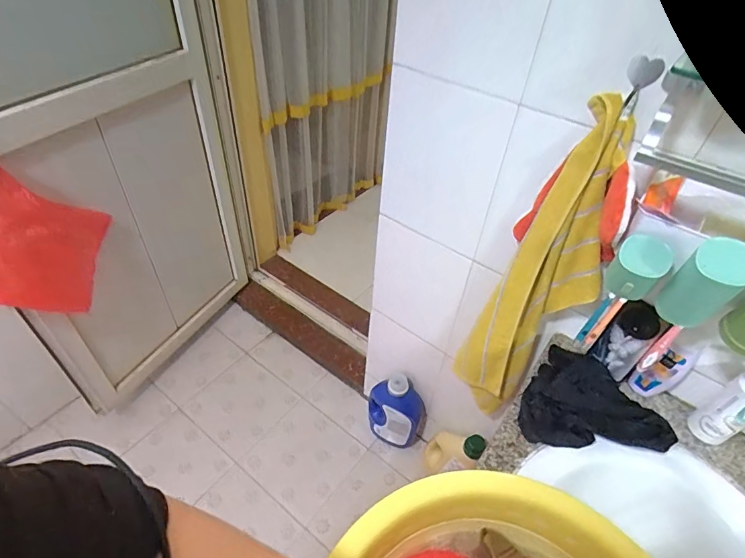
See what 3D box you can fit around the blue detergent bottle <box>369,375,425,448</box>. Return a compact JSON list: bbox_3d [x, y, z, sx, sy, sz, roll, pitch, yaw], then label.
[{"bbox_3d":[0.081,0.414,1.370,0.187,0.302,0.097,12,45,6],"label":"blue detergent bottle"}]

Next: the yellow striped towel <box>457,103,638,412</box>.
[{"bbox_3d":[0.291,0.030,0.807,0.099,0.672,0.161,-14,48,-19],"label":"yellow striped towel"}]

